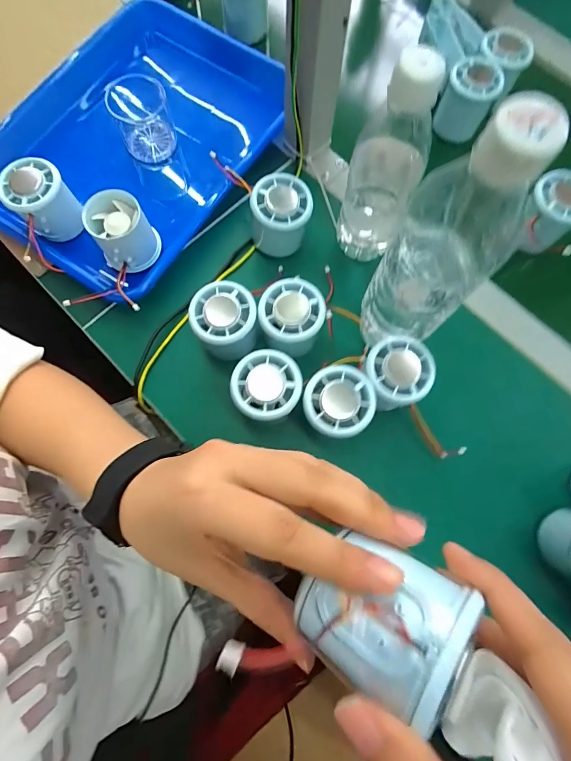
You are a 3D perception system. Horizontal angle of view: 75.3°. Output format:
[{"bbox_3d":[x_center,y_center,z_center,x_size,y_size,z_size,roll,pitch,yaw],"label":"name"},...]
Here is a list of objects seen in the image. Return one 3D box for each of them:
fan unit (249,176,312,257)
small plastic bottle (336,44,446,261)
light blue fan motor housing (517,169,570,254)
[{"bbox_3d":[-0.005,-0.157,0.363,0.058,0.062,0.053,-3,75,-2],"label":"fan unit"},{"bbox_3d":[0.086,-0.175,0.309,0.060,0.174,0.050,8,75,1],"label":"small plastic bottle"},{"bbox_3d":[0.266,-0.169,0.374,0.068,0.050,0.054,-42,80,-12],"label":"light blue fan motor housing"}]

